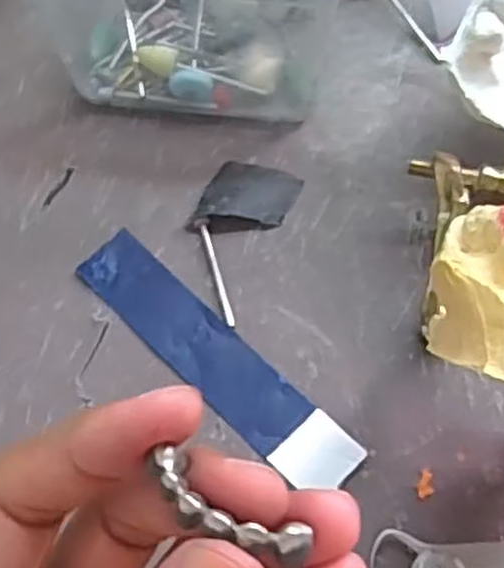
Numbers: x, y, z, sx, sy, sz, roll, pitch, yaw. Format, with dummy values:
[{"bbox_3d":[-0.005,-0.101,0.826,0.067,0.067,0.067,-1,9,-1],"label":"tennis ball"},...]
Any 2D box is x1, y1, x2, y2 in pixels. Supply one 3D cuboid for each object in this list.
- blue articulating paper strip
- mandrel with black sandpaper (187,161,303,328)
[{"bbox_3d":[-0.011,0.022,0.233,0.021,0.004,0.102,-42,69,-18],"label":"blue articulating paper strip"},{"bbox_3d":[-0.006,-0.017,0.252,0.027,0.007,0.057,21,65,12],"label":"mandrel with black sandpaper"}]

